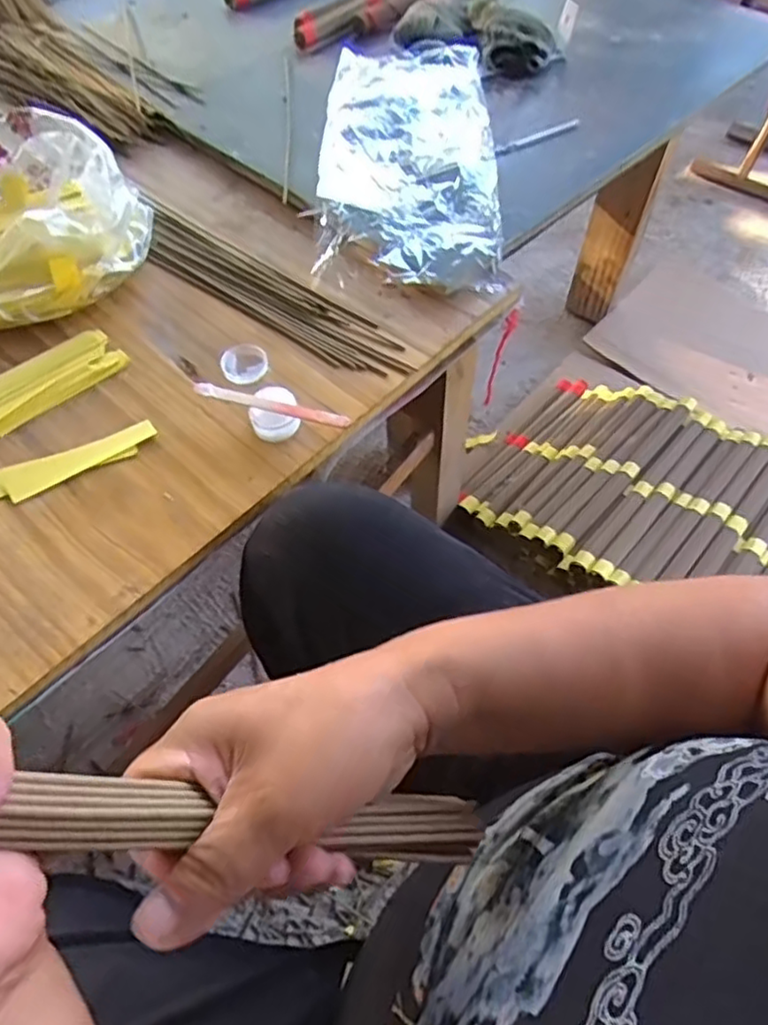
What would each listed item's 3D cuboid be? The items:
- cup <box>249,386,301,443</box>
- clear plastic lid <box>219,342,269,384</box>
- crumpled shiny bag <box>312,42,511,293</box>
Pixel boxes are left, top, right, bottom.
[{"bbox_3d":[-0.085,-0.076,0.502,0.037,0.027,0.035,0,57,0],"label":"cup"},{"bbox_3d":[-0.119,-0.127,0.543,0.045,0.007,0.039,39,65,22],"label":"clear plastic lid"},{"bbox_3d":[0.024,-0.375,0.674,0.170,0.045,0.402,0,57,0],"label":"crumpled shiny bag"}]

